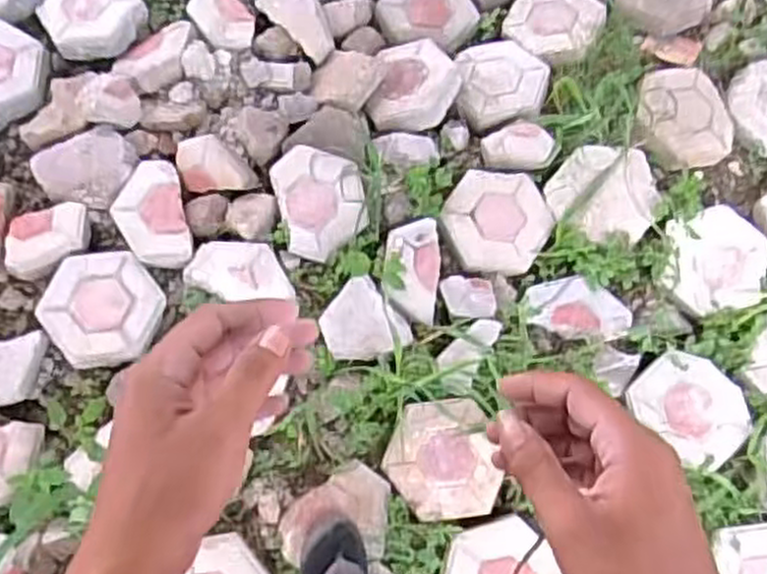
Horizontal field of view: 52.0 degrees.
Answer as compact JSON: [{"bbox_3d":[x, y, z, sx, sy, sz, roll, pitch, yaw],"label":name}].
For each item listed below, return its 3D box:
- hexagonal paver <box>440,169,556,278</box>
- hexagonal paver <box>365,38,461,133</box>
[{"bbox_3d":[0.215,-0.127,1.474,0.186,0.038,0.207,27,72,7],"label":"hexagonal paver"},{"bbox_3d":[0.063,-0.409,1.563,0.175,0.037,0.220,10,70,2],"label":"hexagonal paver"}]

